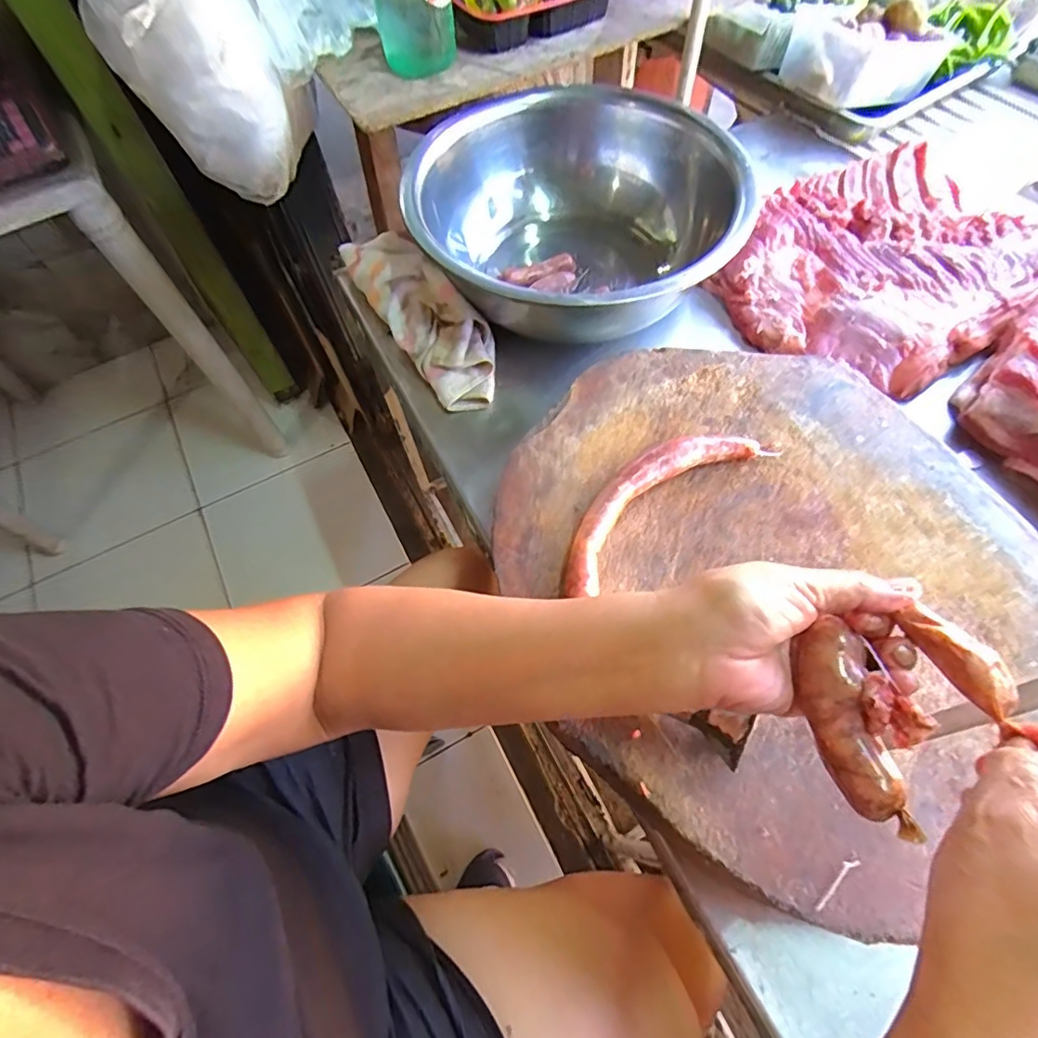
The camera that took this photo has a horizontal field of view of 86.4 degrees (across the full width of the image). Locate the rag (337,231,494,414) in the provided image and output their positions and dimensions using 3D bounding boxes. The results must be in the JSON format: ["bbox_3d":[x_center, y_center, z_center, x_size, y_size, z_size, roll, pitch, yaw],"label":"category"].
[{"bbox_3d":[-0.114,-0.249,0.645,0.092,0.071,0.281,-32,65,-12],"label":"rag"}]

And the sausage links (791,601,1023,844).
[{"bbox_3d":[0.172,0.084,0.259,0.079,0.031,0.089,37,71,20],"label":"sausage links"}]

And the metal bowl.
[{"bbox_3d":[0.054,-0.350,0.662,0.334,0.163,0.370,-19,63,-6],"label":"metal bowl"}]

